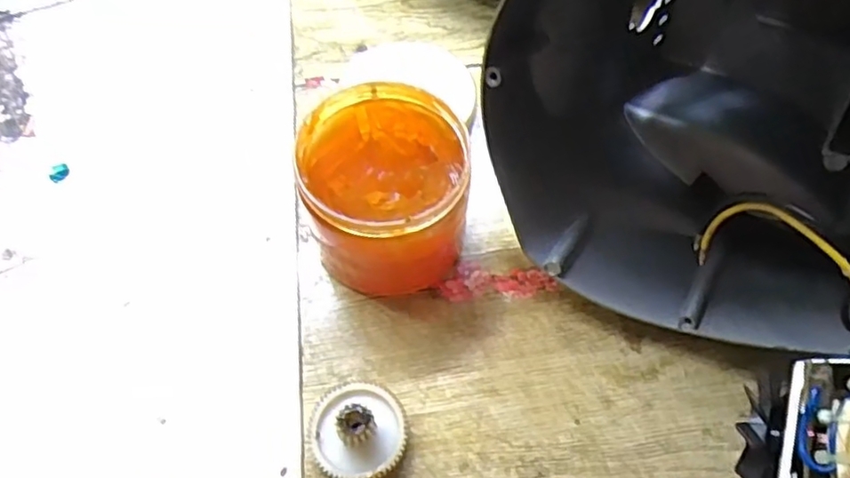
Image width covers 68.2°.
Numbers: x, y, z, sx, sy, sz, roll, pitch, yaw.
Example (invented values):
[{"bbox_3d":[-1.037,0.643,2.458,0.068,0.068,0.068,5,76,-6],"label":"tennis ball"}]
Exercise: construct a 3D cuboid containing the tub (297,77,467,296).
[{"bbox_3d":[-0.019,-0.023,0.321,0.082,0.071,0.086,-9,62,-6],"label":"tub"}]

